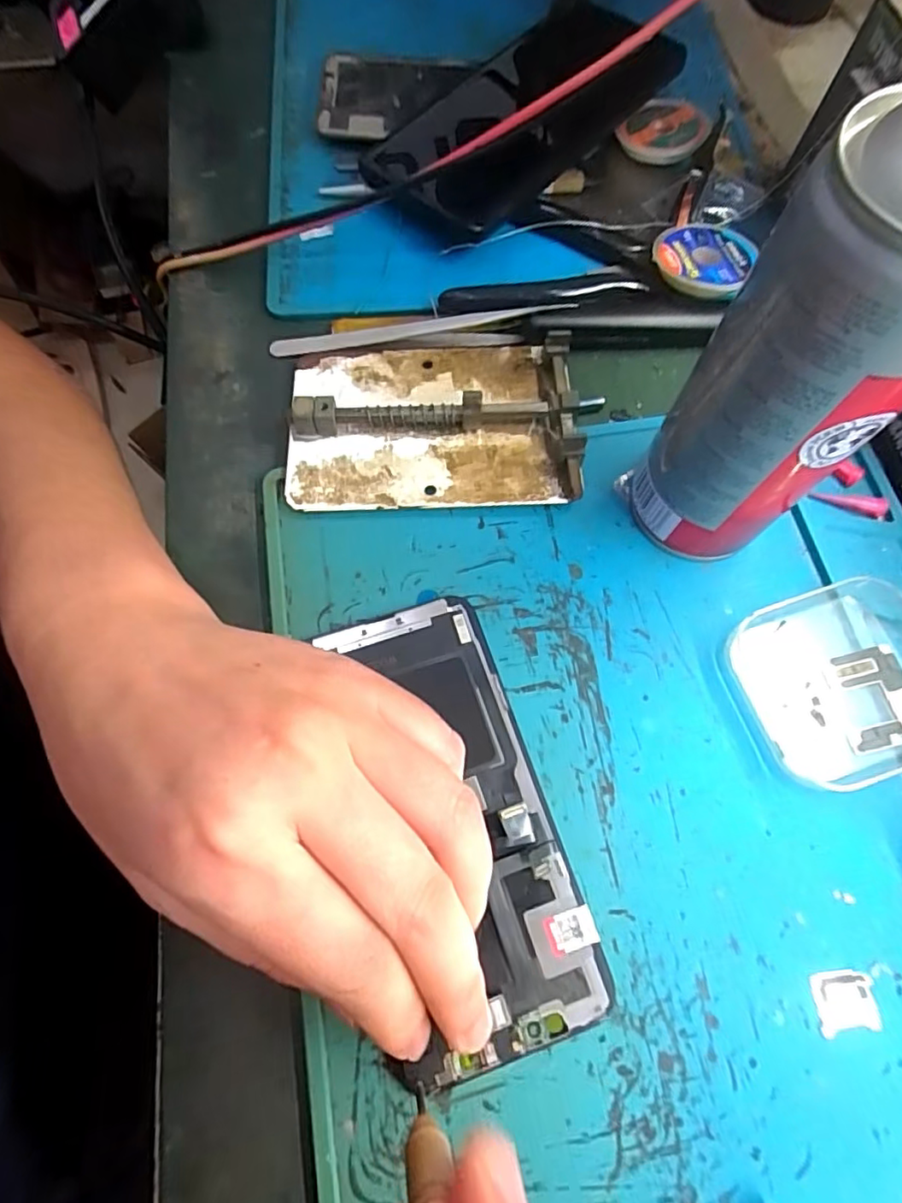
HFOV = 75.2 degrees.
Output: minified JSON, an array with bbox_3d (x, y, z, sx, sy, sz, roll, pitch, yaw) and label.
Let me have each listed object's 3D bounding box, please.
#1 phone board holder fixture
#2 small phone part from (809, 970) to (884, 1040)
[{"bbox_3d":[-0.007,-0.075,0.237,0.114,0.018,0.077,-1,70,-1],"label":"phone board holder fixture"},{"bbox_3d":[0.118,0.120,0.174,0.018,0.004,0.016,-4,70,-2],"label":"small phone part"}]

